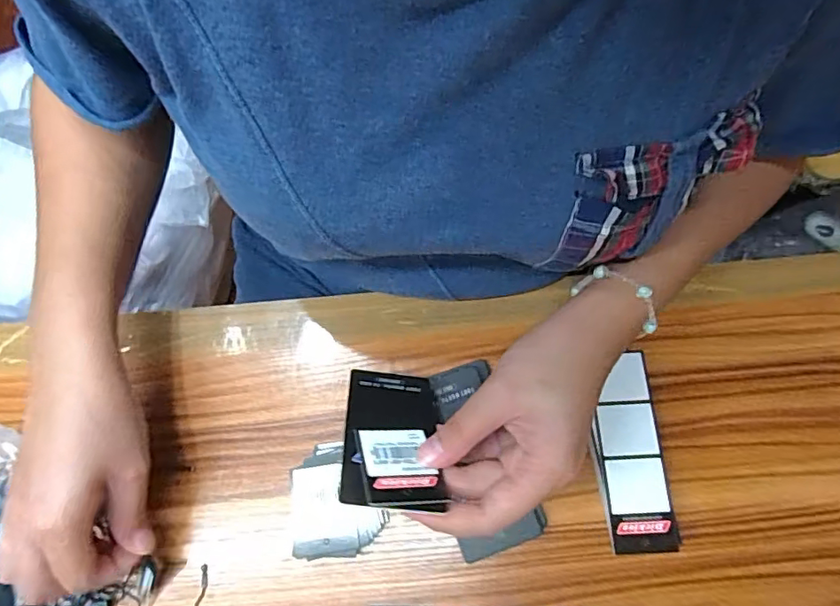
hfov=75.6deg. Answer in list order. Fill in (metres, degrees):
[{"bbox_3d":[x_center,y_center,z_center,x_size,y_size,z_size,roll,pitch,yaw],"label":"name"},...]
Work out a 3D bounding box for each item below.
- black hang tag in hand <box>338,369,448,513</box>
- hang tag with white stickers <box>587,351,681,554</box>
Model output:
[{"bbox_3d":[-0.016,0.068,0.284,0.047,0.100,0.006,8,114,-7],"label":"black hang tag in hand"},{"bbox_3d":[0.128,0.092,0.338,0.039,0.016,0.115,-3,71,0],"label":"hang tag with white stickers"}]

